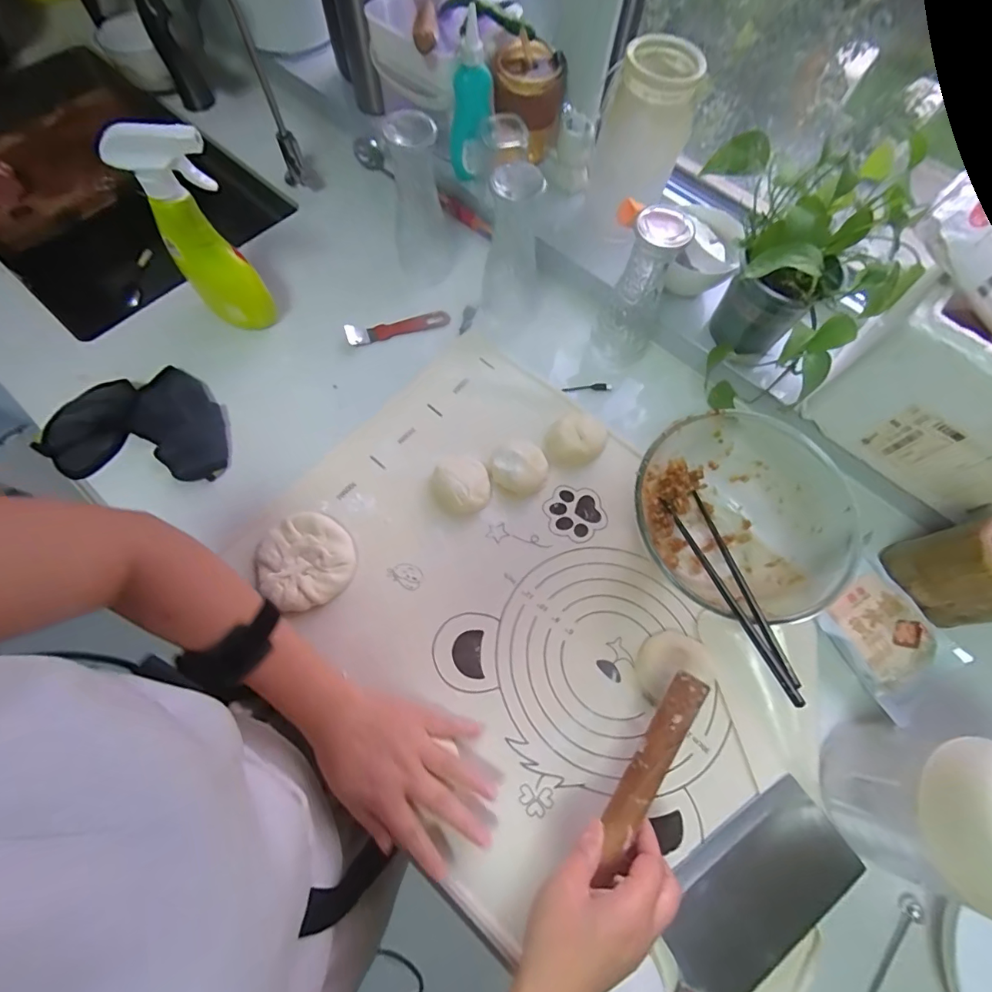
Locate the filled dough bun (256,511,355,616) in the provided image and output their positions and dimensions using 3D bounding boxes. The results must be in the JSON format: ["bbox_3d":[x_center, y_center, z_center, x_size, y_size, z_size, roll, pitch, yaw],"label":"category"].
[{"bbox_3d":[-0.198,0.066,0.467,0.096,0.023,0.093,1,68,-1],"label":"filled dough bun"}]

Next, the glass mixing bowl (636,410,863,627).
[{"bbox_3d":[0.240,0.011,0.463,0.190,0.099,0.171,35,71,12],"label":"glass mixing bowl"}]

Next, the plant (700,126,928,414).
[{"bbox_3d":[0.305,-0.233,0.466,0.212,0.186,0.194,-37,76,-15],"label":"plant"}]

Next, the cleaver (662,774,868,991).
[{"bbox_3d":[0.173,0.358,0.364,0.292,0.026,0.089,-32,73,-13],"label":"cleaver"}]

